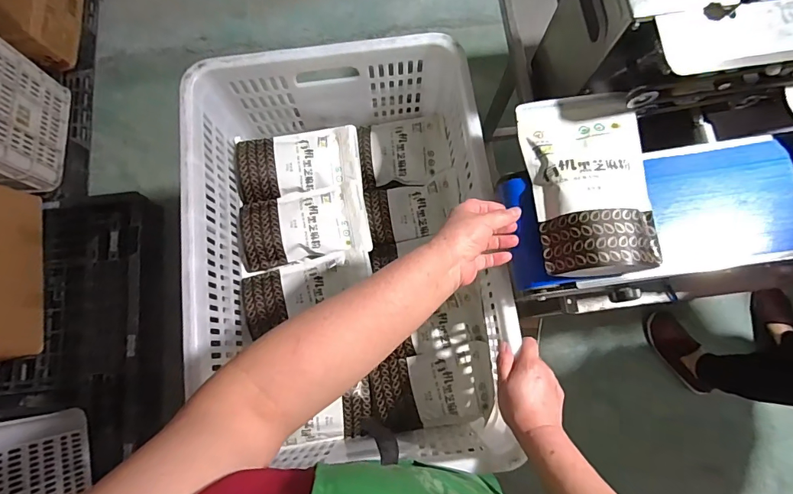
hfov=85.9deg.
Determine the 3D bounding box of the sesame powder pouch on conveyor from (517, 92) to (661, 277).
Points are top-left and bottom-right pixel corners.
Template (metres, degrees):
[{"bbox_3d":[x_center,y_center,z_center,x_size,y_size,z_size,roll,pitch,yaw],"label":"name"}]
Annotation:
[{"bbox_3d":[0.226,-0.077,0.495,0.127,0.040,0.215,-4,77,-2],"label":"sesame powder pouch on conveyor"}]

